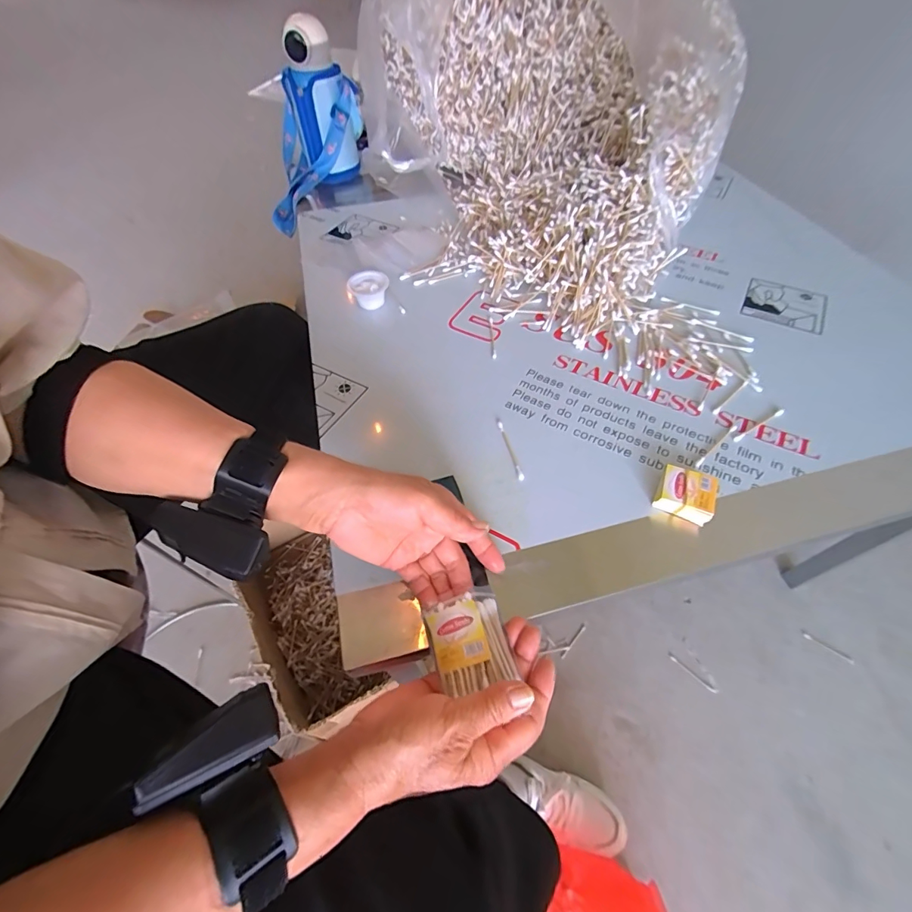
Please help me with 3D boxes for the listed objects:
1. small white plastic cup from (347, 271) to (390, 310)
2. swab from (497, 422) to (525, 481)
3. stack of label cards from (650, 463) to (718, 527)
[{"bbox_3d":[-0.115,-0.222,0.571,0.049,0.028,0.051,-1,56,1],"label":"small white plastic cup"},{"bbox_3d":[0.055,-0.006,0.431,0.007,0.004,0.073,-14,57,-7],"label":"swab"},{"bbox_3d":[0.210,0.034,0.390,0.046,0.021,0.045,20,59,15],"label":"stack of label cards"}]

